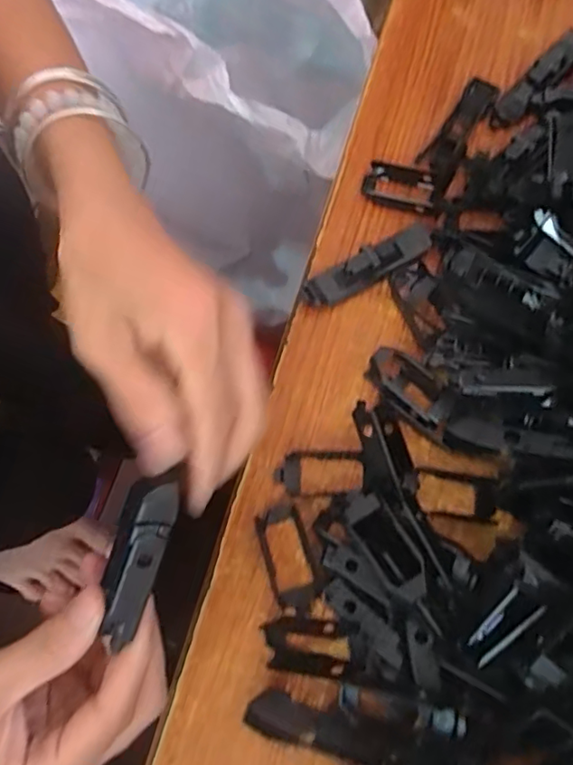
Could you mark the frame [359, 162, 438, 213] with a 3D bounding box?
[{"bbox_3d":[0.064,-0.110,0.319,0.040,0.011,0.023,13,76,5],"label":"frame"}]

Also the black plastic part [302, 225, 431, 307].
[{"bbox_3d":[0.044,-0.065,0.303,0.078,0.018,0.017,-28,77,-6],"label":"black plastic part"}]

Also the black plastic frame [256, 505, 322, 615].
[{"bbox_3d":[0.001,0.085,0.270,0.022,0.008,0.050,-17,76,-3],"label":"black plastic frame"}]

